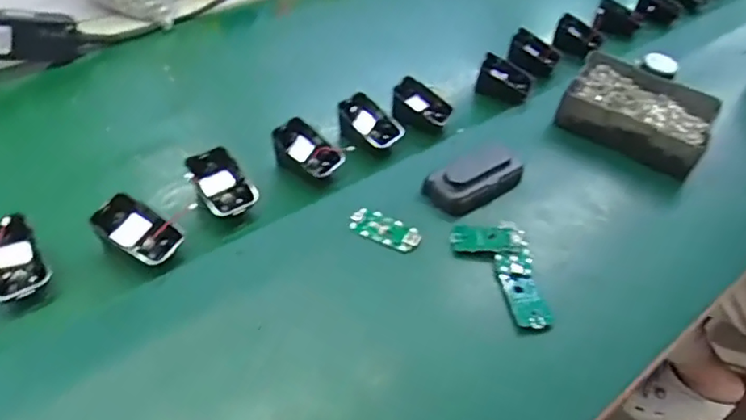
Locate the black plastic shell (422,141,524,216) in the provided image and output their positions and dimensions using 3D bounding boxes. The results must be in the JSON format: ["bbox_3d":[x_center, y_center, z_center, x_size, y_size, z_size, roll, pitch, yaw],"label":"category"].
[{"bbox_3d":[0.105,-0.037,0.584,0.111,0.017,0.053,-27,55,-28],"label":"black plastic shell"}]

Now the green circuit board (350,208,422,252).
[{"bbox_3d":[0.011,0.016,0.539,0.065,0.004,0.033,25,49,17],"label":"green circuit board"}]

